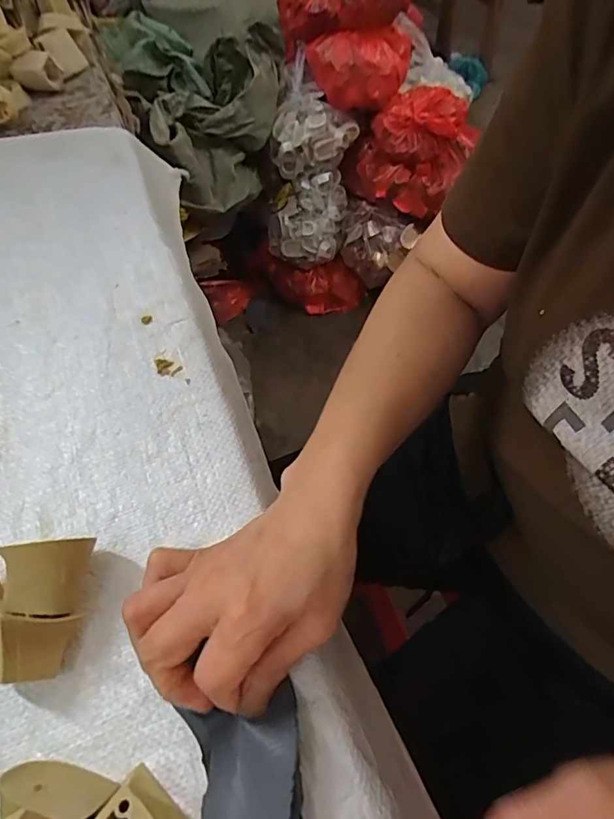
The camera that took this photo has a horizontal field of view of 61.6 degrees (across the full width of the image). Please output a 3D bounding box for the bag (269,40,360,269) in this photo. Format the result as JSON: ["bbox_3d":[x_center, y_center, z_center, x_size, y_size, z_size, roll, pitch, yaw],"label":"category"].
[{"bbox_3d":[0.011,-0.566,1.179,0.191,0.448,0.112,3,16,4],"label":"bag"}]

